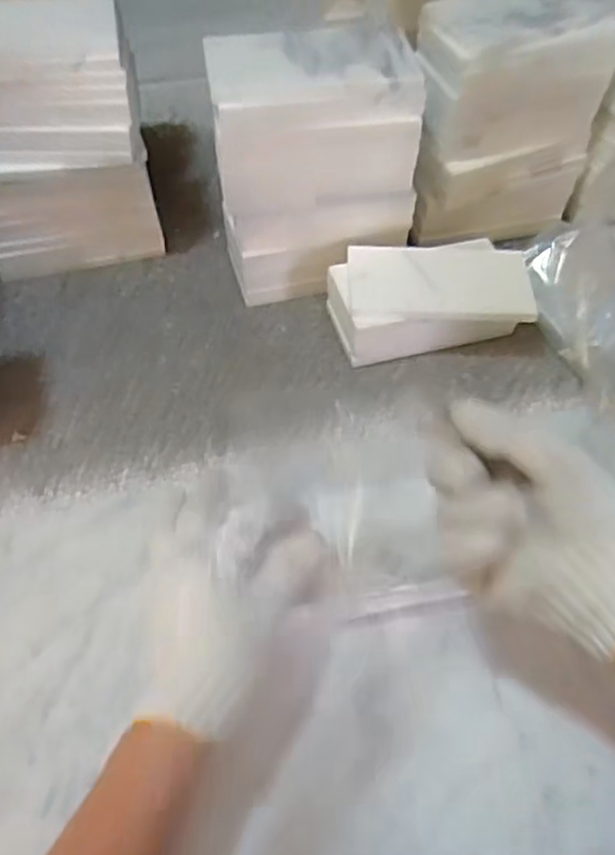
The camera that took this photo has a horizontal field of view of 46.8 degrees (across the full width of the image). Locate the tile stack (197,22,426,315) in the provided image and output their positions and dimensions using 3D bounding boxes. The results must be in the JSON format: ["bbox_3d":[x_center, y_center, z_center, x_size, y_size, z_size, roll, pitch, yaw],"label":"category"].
[{"bbox_3d":[0.006,-0.209,0.597,0.159,0.203,0.081,-8,53,-6],"label":"tile stack"}]

